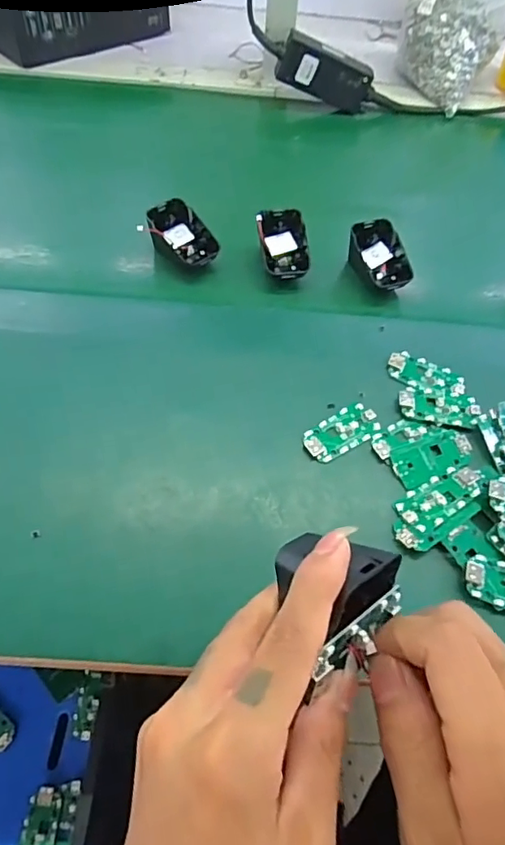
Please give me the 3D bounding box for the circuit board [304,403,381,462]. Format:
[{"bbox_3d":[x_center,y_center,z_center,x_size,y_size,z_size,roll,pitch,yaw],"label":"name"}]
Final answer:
[{"bbox_3d":[0.068,0.007,0.415,0.062,0.005,0.031,-26,62,-20],"label":"circuit board"}]

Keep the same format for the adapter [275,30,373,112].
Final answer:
[{"bbox_3d":[0.090,-0.425,0.658,0.117,0.051,0.025,14,54,-19],"label":"adapter"}]

